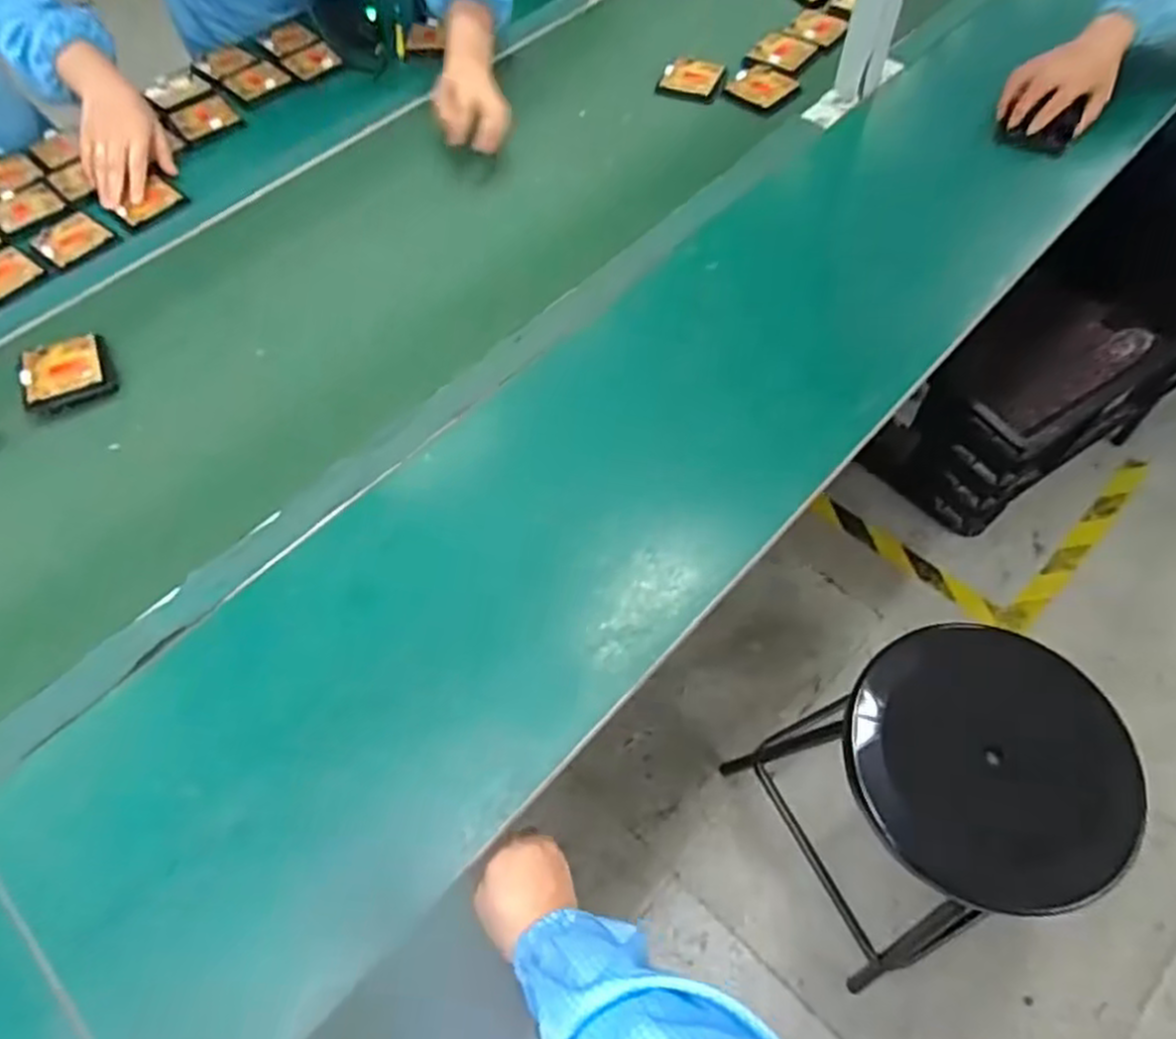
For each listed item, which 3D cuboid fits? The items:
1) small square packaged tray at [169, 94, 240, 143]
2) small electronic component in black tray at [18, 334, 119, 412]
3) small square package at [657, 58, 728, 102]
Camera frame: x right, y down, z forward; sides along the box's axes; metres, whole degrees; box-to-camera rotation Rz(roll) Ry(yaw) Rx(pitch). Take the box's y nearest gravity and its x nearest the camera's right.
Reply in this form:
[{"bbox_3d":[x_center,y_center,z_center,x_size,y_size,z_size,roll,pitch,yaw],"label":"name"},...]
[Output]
[{"bbox_3d":[-0.508,-0.532,0.984,0.079,0.012,0.070,-36,64,-18],"label":"small square packaged tray"},{"bbox_3d":[-0.520,-0.148,0.748,0.081,0.016,0.075,-24,61,-12],"label":"small electronic component in black tray"},{"bbox_3d":[0.139,-0.595,1.001,0.079,0.006,0.079,18,61,13],"label":"small square package"}]

